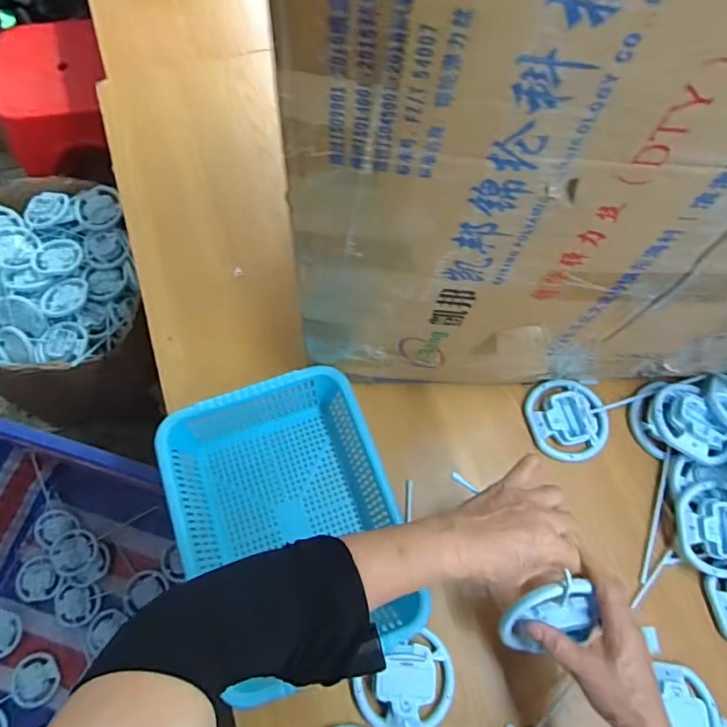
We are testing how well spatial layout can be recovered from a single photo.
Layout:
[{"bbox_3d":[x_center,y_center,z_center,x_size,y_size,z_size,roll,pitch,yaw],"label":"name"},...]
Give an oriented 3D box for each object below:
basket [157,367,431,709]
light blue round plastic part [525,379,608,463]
[{"bbox_3d":[-0.080,0.169,0.560,0.212,0.087,0.283,-17,70,-9],"label":"basket"},{"bbox_3d":[0.256,0.068,0.639,0.092,0.023,0.104,-16,70,-9],"label":"light blue round plastic part"}]

